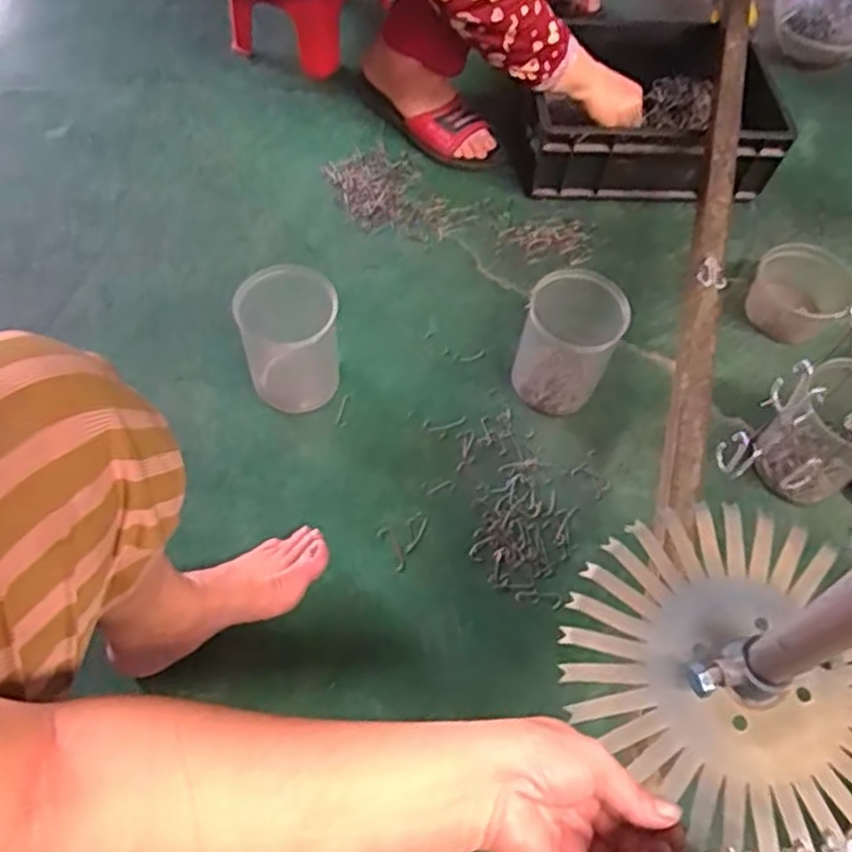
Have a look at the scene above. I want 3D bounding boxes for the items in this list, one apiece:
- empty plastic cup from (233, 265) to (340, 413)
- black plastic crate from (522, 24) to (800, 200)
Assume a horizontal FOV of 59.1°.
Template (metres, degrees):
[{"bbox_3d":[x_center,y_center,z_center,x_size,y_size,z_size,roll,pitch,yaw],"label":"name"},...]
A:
[{"bbox_3d":[-0.149,-0.093,0.831,0.105,0.132,0.105,0,61,0],"label":"empty plastic cup"},{"bbox_3d":[0.305,-0.465,1.051,0.340,0.138,0.269,1,61,0],"label":"black plastic crate"}]

